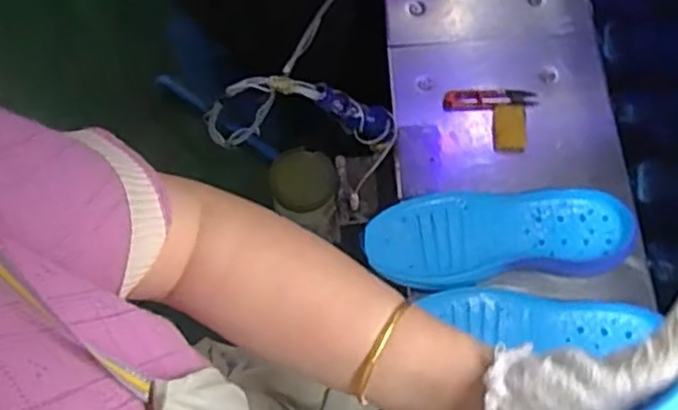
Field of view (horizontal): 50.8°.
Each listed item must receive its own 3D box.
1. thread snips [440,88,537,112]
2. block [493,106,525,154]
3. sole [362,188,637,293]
[{"bbox_3d":[0.165,-0.115,0.782,0.100,0.012,0.023,0,68,-3],"label":"thread snips"},{"bbox_3d":[0.182,-0.080,0.767,0.032,0.012,0.054,5,68,-1],"label":"block"},{"bbox_3d":[0.154,0.031,0.699,0.250,0.026,0.091,-3,68,-4],"label":"sole"}]

